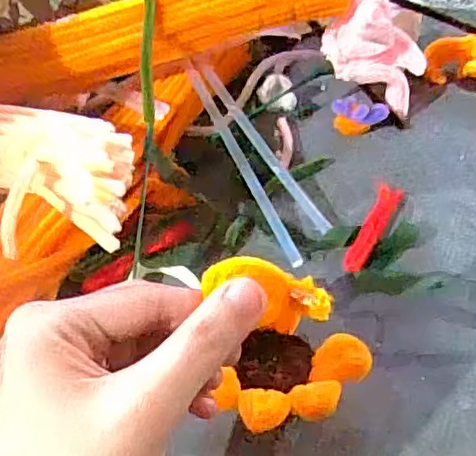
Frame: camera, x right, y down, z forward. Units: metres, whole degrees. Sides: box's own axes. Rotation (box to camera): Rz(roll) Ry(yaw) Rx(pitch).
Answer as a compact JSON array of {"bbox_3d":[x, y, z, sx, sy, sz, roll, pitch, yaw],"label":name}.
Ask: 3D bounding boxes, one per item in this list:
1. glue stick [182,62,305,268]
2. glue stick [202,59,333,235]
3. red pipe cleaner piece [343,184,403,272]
[{"bbox_3d":[0.001,-0.046,0.407,0.009,0.012,0.167,-21,63,-11],"label":"glue stick"},{"bbox_3d":[0.016,-0.055,0.416,0.010,0.011,0.153,-26,64,-16],"label":"glue stick"},{"bbox_3d":[0.082,-0.001,0.377,0.015,0.005,0.074,18,52,19],"label":"red pipe cleaner piece"}]

